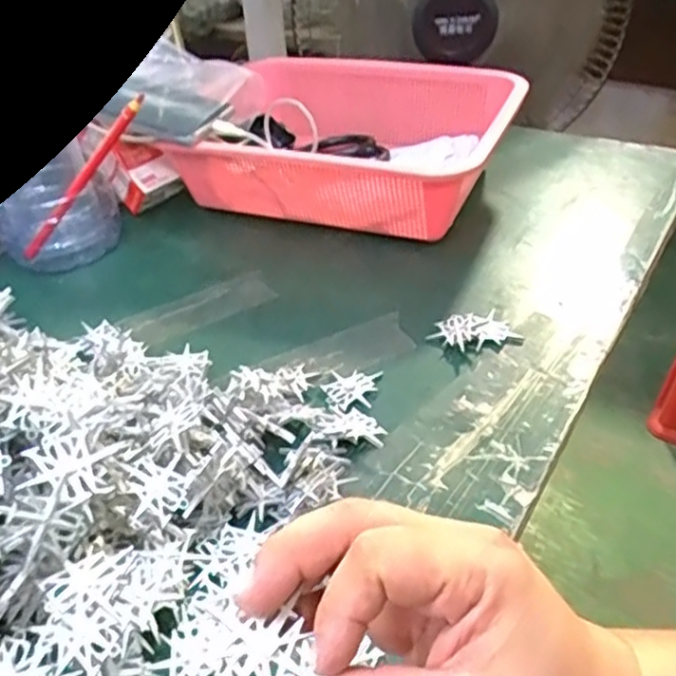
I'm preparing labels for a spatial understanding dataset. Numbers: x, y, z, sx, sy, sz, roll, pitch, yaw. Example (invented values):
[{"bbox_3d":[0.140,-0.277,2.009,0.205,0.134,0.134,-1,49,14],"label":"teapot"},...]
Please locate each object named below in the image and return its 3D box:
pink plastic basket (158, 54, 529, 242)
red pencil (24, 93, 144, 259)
[{"bbox_3d":[0.014,-0.177,0.630,0.257,0.094,0.200,11,40,18],"label":"pink plastic basket"},{"bbox_3d":[-0.206,-0.128,0.558,0.011,0.164,0.012,28,21,-42],"label":"red pencil"}]

